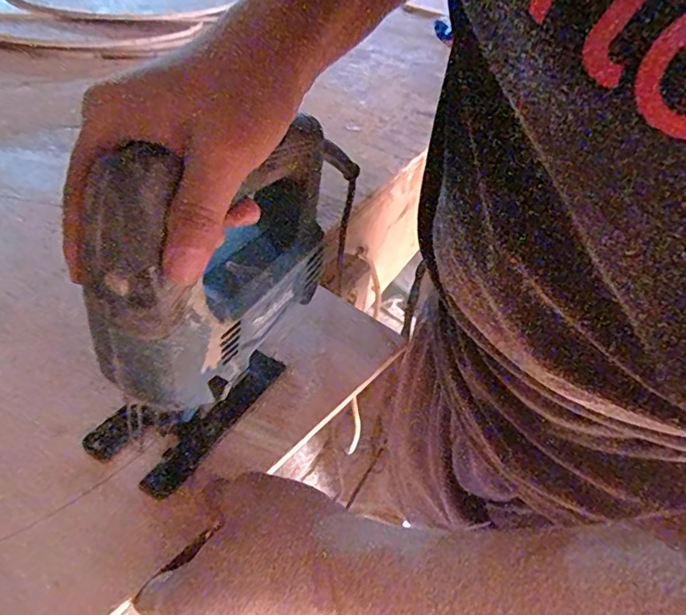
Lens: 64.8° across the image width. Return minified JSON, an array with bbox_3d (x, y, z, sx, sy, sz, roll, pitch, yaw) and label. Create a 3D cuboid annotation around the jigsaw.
[{"bbox_3d":[-0.070,-0.006,0.327,0.172,0.200,0.060,-25,46,-33],"label":"jigsaw"}]

